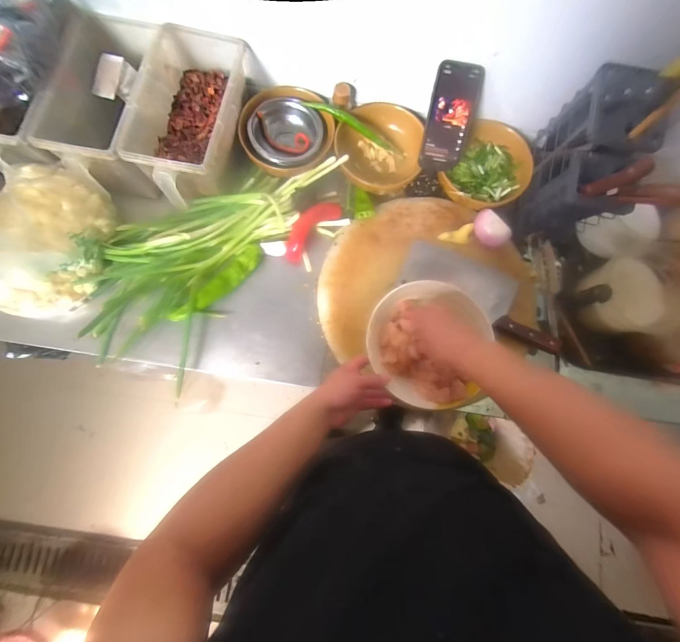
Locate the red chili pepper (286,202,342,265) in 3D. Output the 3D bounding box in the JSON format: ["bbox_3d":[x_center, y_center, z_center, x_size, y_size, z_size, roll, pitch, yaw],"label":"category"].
[{"bbox_3d":[-0.063,-0.191,0.627,0.056,0.021,0.154,40,82,3],"label":"red chili pepper"}]

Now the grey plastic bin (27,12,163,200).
[{"bbox_3d":[-0.432,-0.400,0.582,0.164,0.138,0.310,7,82,-2],"label":"grey plastic bin"}]

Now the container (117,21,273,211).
[{"bbox_3d":[-0.270,-0.373,0.567,0.171,0.098,0.307,9,82,-2],"label":"container"}]

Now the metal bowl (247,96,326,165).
[{"bbox_3d":[-0.112,-0.383,0.634,0.145,0.043,0.137,0,82,-3],"label":"metal bowl"}]

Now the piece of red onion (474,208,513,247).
[{"bbox_3d":[0.297,-0.179,0.608,0.076,0.038,0.050,43,82,3],"label":"piece of red onion"}]

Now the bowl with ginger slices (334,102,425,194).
[{"bbox_3d":[0.076,-0.355,0.638,0.168,0.058,0.183,0,82,-3],"label":"bowl with ginger slices"}]

